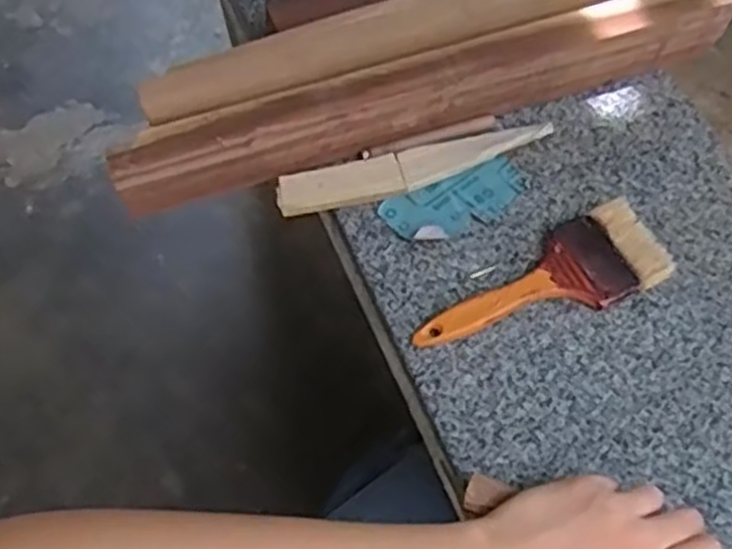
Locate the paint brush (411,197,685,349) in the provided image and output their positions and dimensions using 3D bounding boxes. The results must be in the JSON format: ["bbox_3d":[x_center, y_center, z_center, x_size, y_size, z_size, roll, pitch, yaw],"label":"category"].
[{"bbox_3d":[0.121,0.008,0.533,0.185,0.013,0.067,-25,66,-11],"label":"paint brush"}]

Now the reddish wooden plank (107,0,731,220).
[{"bbox_3d":[0.052,-0.138,0.582,0.473,0.059,0.043,-18,64,-8],"label":"reddish wooden plank"}]

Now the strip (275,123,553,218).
[{"bbox_3d":[0.039,-0.080,0.578,0.211,0.010,0.035,-14,64,-6],"label":"strip"}]

